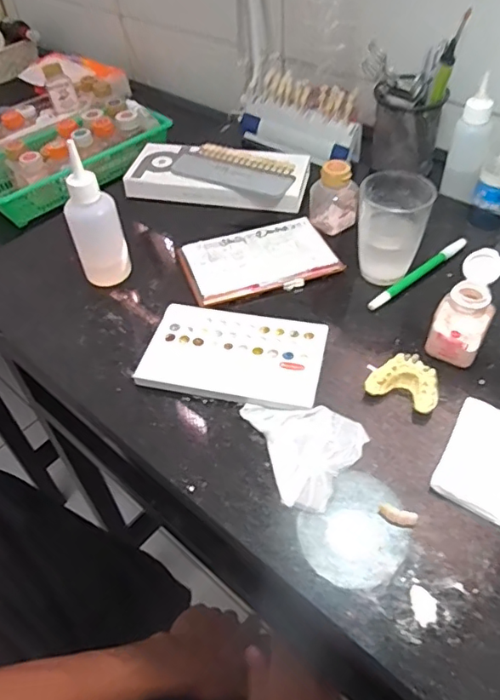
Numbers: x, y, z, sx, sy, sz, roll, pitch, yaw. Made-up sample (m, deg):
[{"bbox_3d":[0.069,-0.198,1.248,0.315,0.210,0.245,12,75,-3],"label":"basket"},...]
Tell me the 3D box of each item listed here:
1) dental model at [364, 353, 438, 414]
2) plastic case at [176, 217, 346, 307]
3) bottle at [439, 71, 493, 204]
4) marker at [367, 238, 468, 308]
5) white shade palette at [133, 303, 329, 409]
[{"bbox_3d":[0.128,0.026,0.440,0.055,0.022,0.040,20,52,20],"label":"dental model"},{"bbox_3d":[0.008,-0.095,0.561,0.152,0.018,0.091,-16,49,-10],"label":"plastic case"},{"bbox_3d":[0.249,-0.233,0.604,0.039,0.126,0.035,15,51,16],"label":"bottle"},{"bbox_3d":[0.172,-0.080,0.542,0.146,0.006,0.013,-32,54,-23],"label":"marker"},{"bbox_3d":[-0.014,0.002,0.478,0.155,0.011,0.097,10,50,13],"label":"white shade palette"}]

